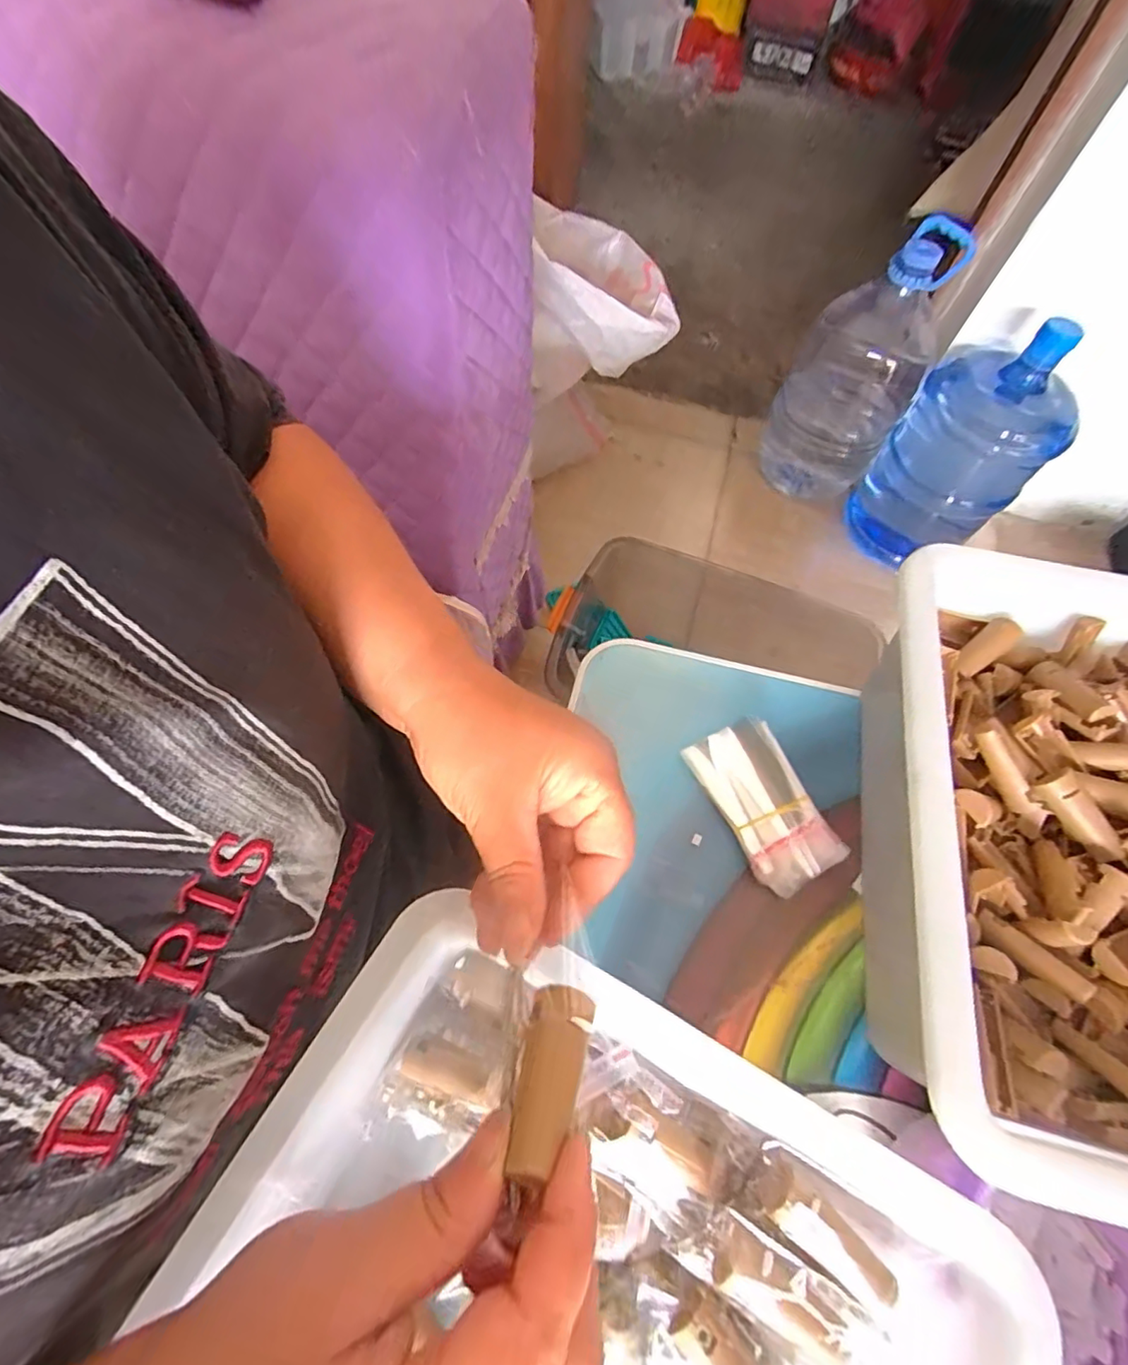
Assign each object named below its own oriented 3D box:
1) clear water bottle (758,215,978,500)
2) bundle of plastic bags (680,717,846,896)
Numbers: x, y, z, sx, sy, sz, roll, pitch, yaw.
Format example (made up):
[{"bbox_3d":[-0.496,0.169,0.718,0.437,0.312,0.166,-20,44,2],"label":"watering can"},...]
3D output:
[{"bbox_3d":[0.564,-0.602,1.106,0.225,0.435,0.207,23,65,8],"label":"clear water bottle"},{"bbox_3d":[0.136,0.082,0.391,0.055,0.024,0.113,-22,67,-13],"label":"bundle of plastic bags"}]

